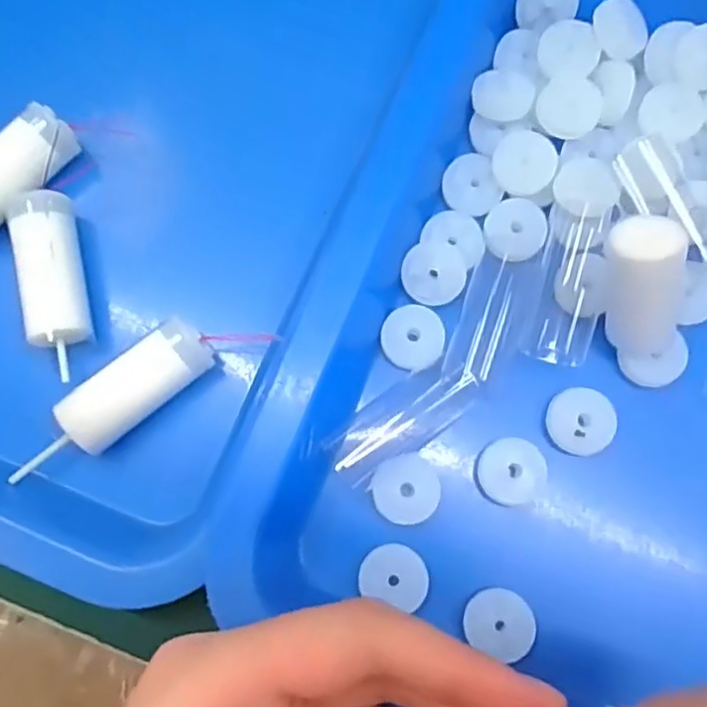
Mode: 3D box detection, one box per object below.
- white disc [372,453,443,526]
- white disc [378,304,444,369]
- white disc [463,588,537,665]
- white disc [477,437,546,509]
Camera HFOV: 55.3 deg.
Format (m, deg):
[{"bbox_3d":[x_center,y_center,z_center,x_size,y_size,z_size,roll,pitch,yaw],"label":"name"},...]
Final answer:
[{"bbox_3d":[0.017,0.042,0.212,0.021,0.004,0.022,0,79,0],"label":"white disc"},{"bbox_3d":[0.020,-0.005,0.221,0.020,0.004,0.021,0,79,0],"label":"white disc"},{"bbox_3d":[0.045,0.081,0.203,0.020,0.005,0.018,26,80,5],"label":"white disc"},{"bbox_3d":[0.050,0.037,0.210,0.020,0.004,0.021,0,79,0],"label":"white disc"}]

